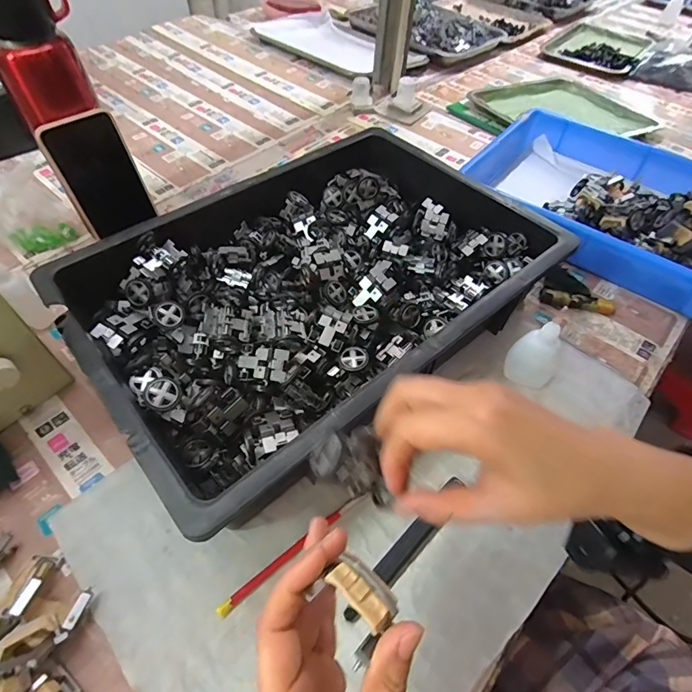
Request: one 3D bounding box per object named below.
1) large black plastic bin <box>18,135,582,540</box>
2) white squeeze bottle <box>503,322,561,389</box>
[{"bbox_3d":[-0.041,-0.073,0.449,0.436,0.091,0.342,-34,62,-24],"label":"large black plastic bin"},{"bbox_3d":[0.190,0.005,0.410,0.046,0.076,0.041,38,61,23],"label":"white squeeze bottle"}]

